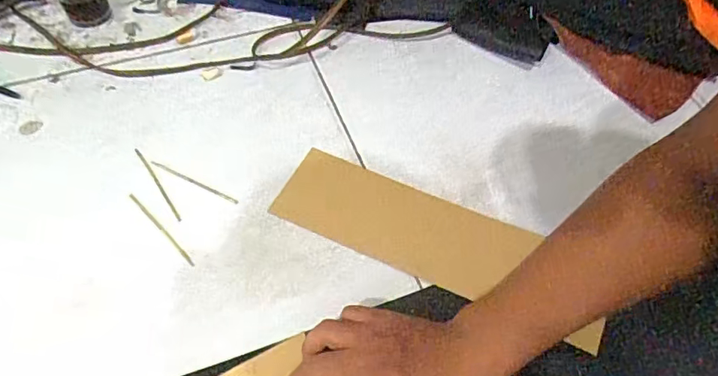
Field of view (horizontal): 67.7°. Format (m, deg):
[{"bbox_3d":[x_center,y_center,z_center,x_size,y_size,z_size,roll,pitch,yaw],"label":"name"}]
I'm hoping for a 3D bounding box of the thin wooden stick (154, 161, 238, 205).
[{"bbox_3d":[-0.165,-0.006,0.539,0.102,0.004,0.008,24,57,14],"label":"thin wooden stick"}]

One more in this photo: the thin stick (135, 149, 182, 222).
[{"bbox_3d":[-0.201,-0.005,0.534,0.005,0.004,0.104,-30,61,-21],"label":"thin stick"}]

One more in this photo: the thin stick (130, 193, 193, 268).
[{"bbox_3d":[-0.187,0.038,0.505,0.005,0.004,0.103,-38,65,-25],"label":"thin stick"}]

